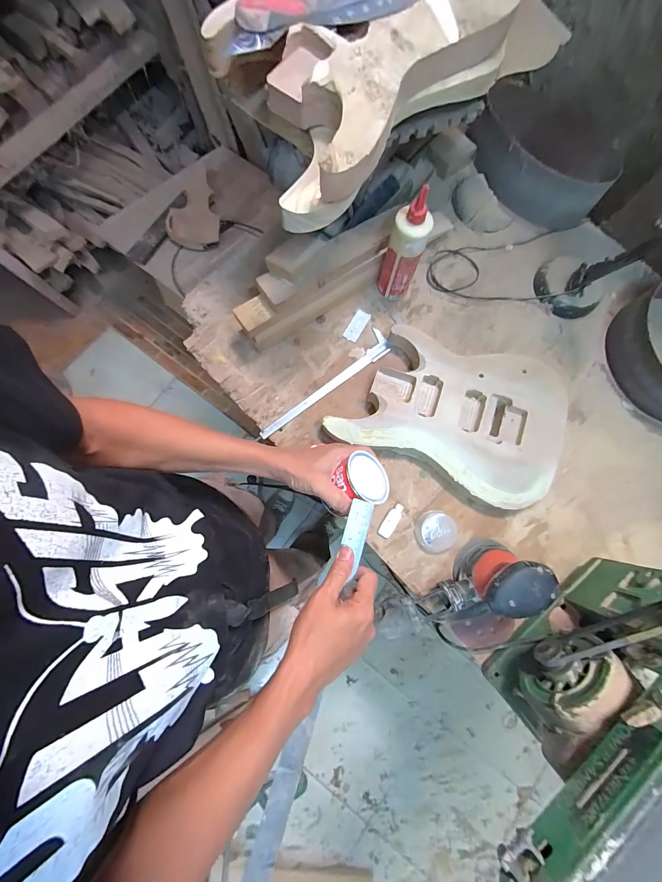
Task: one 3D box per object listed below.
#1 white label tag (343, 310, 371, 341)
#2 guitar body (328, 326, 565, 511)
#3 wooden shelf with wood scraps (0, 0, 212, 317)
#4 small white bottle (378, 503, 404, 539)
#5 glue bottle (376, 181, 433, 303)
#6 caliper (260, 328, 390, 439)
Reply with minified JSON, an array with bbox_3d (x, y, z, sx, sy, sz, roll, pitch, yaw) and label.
[{"bbox_3d":[0.056,-0.252,0.738,0.035,0.005,0.077,28,80,5],"label":"white label tag"},{"bbox_3d":[0.242,-0.067,0.676,0.426,0.061,0.299,23,80,4],"label":"guitar body"},{"bbox_3d":[-0.855,-1.016,1.047,0.914,0.822,0.437,-42,82,-8],"label":"wooden shelf with wood scraps"},{"bbox_3d":[0.116,0.154,0.650,0.026,0.013,0.069,32,80,5],"label":"small white bottle"},{"bbox_3d":[0.138,-0.359,0.647,0.069,0.226,0.059,19,79,3],"label":"glue bottle"},{"bbox_3d":[-0.015,-0.120,0.700,0.330,0.010,0.053,-37,82,-7],"label":"caliper"}]

